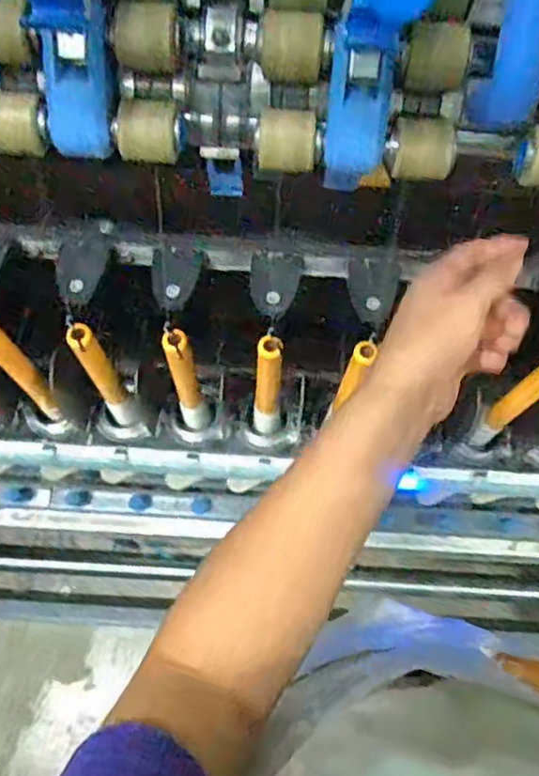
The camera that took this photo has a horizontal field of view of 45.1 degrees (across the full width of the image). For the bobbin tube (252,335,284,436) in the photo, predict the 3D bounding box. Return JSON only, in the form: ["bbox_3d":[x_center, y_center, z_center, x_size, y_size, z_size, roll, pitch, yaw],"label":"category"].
[{"bbox_3d":[-0.001,0.003,0.564,0.024,0.195,0.025,0,70,-1],"label":"bobbin tube"}]

